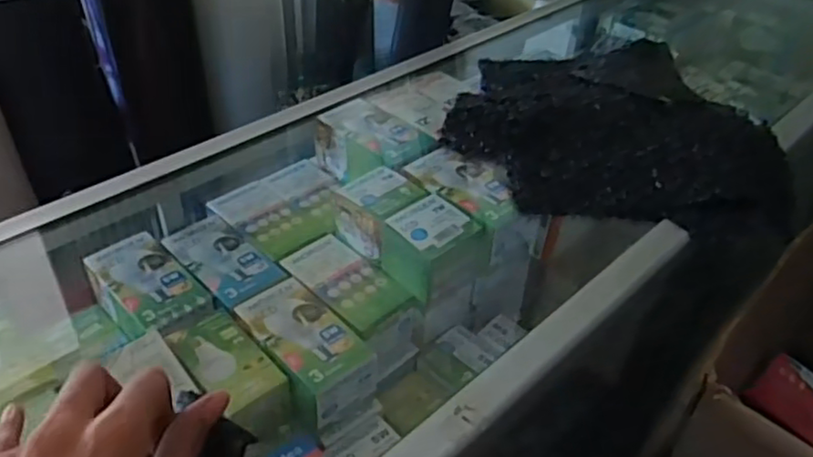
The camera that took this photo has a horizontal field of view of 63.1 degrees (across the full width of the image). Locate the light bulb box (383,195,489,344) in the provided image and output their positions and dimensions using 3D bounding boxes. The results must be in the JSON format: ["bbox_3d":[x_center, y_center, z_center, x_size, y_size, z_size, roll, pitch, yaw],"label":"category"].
[{"bbox_3d":[0.024,0.039,0.596,0.073,0.110,0.067,33,48,31],"label":"light bulb box"}]

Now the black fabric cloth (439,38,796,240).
[{"bbox_3d":[0.222,-0.118,0.702,0.334,0.061,0.364,10,40,9],"label":"black fabric cloth"}]

